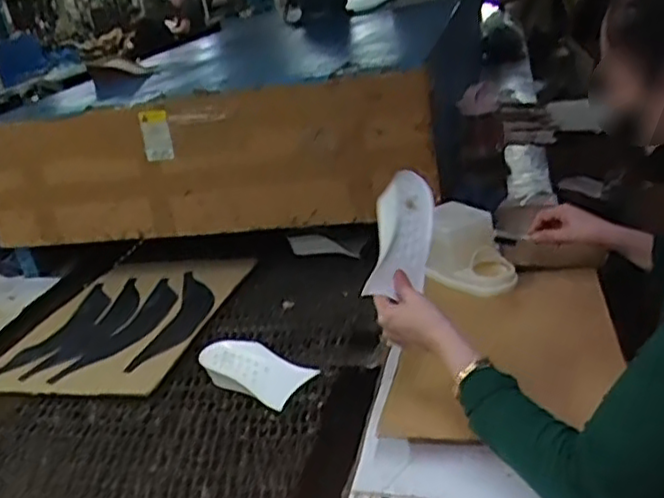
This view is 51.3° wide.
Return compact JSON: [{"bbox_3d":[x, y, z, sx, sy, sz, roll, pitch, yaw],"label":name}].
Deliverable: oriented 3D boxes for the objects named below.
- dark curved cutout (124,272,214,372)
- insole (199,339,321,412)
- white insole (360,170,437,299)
[{"bbox_3d":[-0.270,0.123,1.245,0.076,0.010,0.333,-3,26,9],"label":"dark curved cutout"},{"bbox_3d":[-0.114,0.175,1.036,0.160,0.053,0.083,12,32,36],"label":"insole"},{"bbox_3d":[0.086,-0.014,0.849,0.067,0.154,0.057,6,-15,27],"label":"white insole"}]

